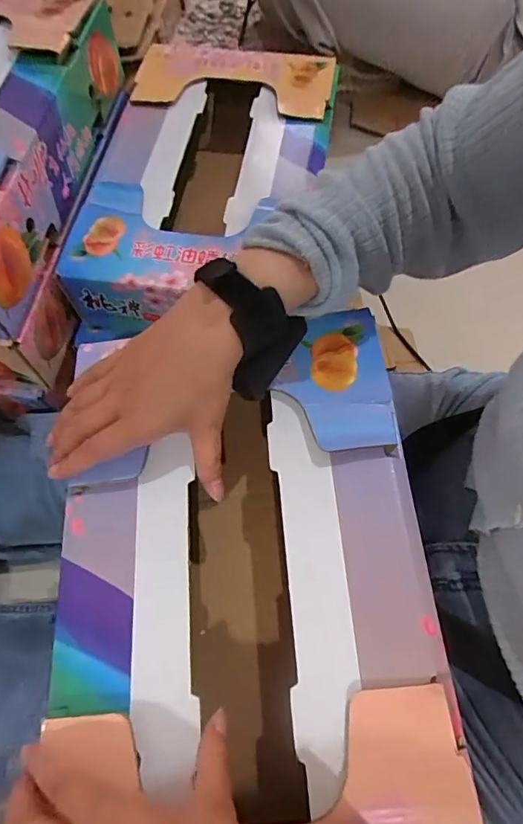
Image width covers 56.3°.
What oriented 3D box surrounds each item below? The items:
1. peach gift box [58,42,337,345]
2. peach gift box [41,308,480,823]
[{"bbox_3d":[-0.060,-0.269,0.607,0.268,0.123,0.378,6,66,4],"label":"peach gift box"},{"bbox_3d":[-0.016,0.122,0.361,0.244,0.111,0.369,-5,65,-1],"label":"peach gift box"}]

